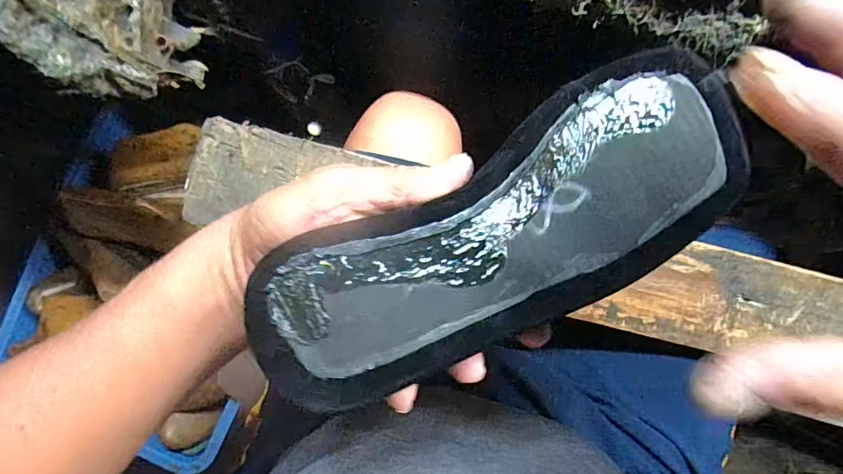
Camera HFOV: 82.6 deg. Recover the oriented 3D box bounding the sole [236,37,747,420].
[{"bbox_3d":[0.050,-0.005,0.231,0.257,0.020,0.096,-28,87,-14],"label":"sole"}]

